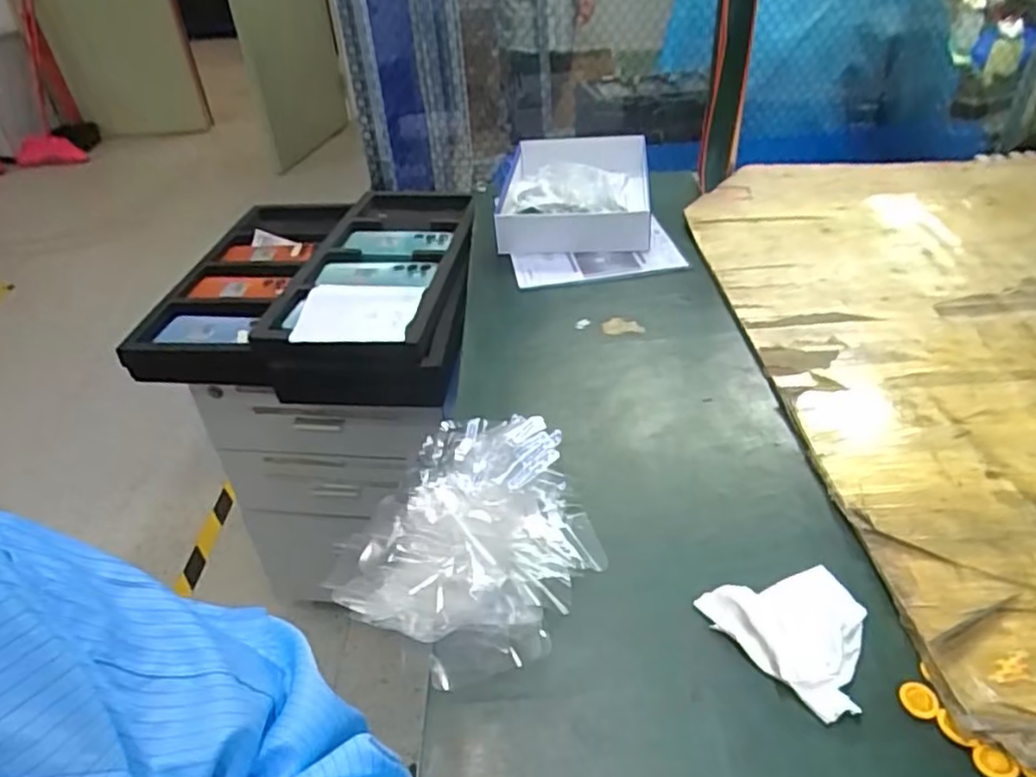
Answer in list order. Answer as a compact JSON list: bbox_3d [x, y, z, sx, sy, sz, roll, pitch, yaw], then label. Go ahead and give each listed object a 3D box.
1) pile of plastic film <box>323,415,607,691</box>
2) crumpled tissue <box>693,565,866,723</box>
[{"bbox_3d":[-0.034,0.098,0.490,0.172,0.063,0.186,-3,35,2],"label":"pile of plastic film"},{"bbox_3d":[0.180,0.146,0.433,0.088,0.015,0.098,-28,41,-29],"label":"crumpled tissue"}]

